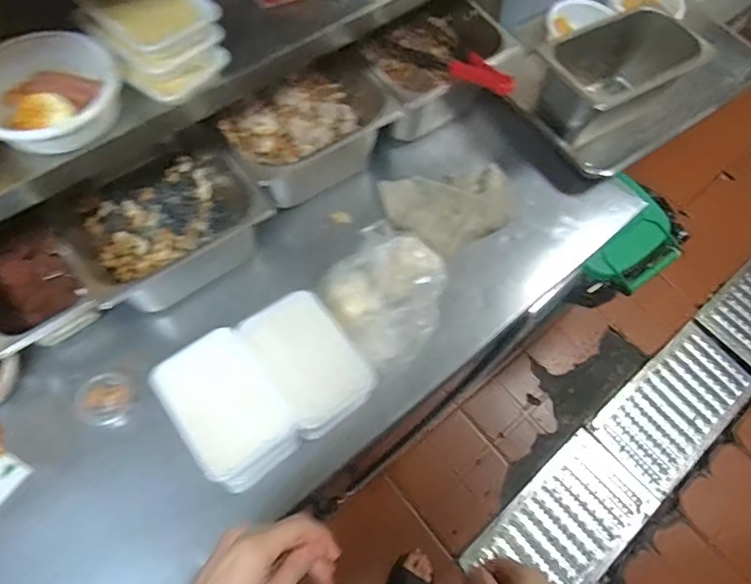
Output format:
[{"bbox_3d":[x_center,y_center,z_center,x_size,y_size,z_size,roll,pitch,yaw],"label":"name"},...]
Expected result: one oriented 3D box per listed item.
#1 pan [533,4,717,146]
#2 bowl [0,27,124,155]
[{"bbox_3d":[0.454,-0.406,0.955,0.320,0.147,0.173,-33,72,-17],"label":"pan"},{"bbox_3d":[-0.397,-0.237,0.613,0.170,0.065,0.163,-27,70,-15],"label":"bowl"}]

